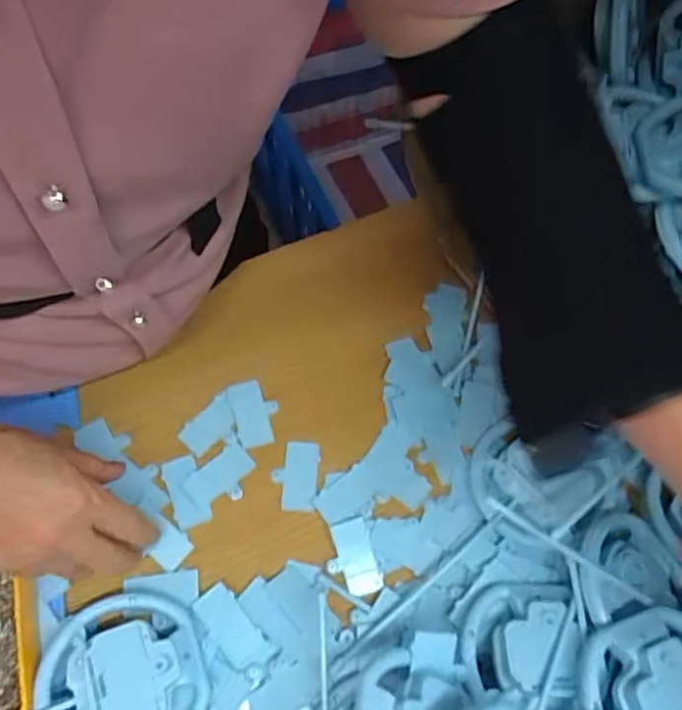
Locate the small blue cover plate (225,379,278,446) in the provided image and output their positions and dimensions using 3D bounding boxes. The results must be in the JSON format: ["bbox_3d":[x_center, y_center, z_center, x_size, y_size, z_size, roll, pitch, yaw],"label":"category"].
[{"bbox_3d":[-0.067,0.044,0.491,0.034,0.004,0.051,-14,67,-9],"label":"small blue cover plate"}]

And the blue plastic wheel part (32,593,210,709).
[{"bbox_3d":[-0.224,0.222,0.377,0.277,0.034,0.099,-13,67,-8],"label":"blue plastic wheel part"}]

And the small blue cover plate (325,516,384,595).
[{"bbox_3d":[0.007,0.143,0.450,0.034,0.006,0.052,-17,67,-10],"label":"small blue cover plate"}]

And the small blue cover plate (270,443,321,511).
[{"bbox_3d":[-0.034,0.089,0.475,0.033,0.004,0.052,9,66,2],"label":"small blue cover plate"}]

